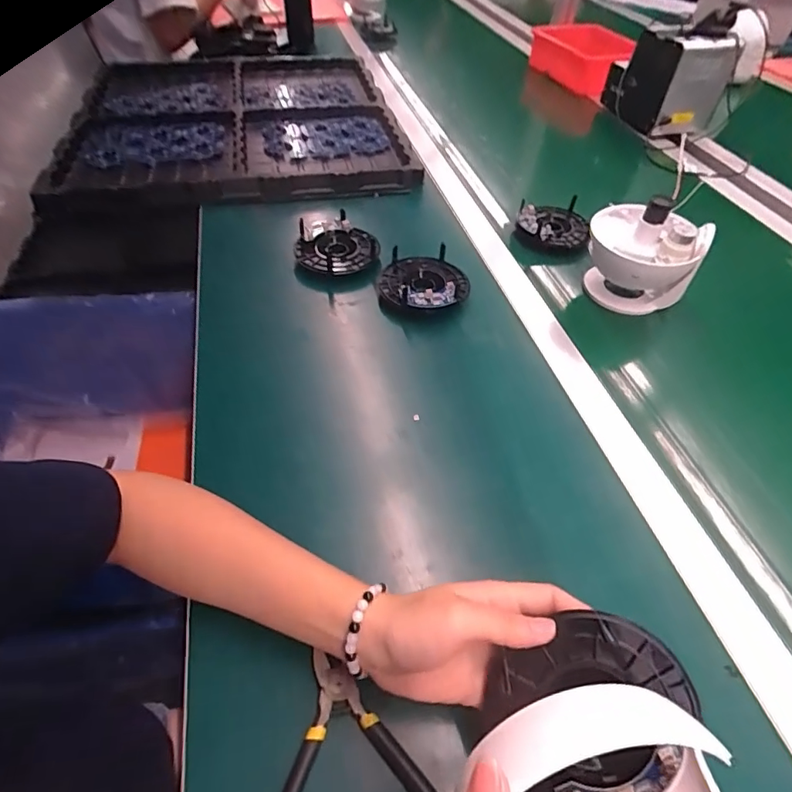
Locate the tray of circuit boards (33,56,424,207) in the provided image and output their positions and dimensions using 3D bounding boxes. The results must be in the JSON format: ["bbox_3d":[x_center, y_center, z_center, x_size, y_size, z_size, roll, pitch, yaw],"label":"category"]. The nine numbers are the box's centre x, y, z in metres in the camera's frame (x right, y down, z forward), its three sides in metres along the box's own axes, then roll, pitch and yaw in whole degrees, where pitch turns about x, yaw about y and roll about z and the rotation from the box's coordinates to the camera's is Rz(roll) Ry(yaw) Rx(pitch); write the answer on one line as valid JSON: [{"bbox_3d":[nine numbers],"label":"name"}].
[{"bbox_3d":[-0.269,-0.481,0.833,0.512,0.047,0.573,-9,50,-10],"label":"tray of circuit boards"}]

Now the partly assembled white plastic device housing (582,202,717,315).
[{"bbox_3d":[0.274,-0.154,0.551,0.116,0.108,0.098,26,53,19],"label":"partly assembled white plastic device housing"}]

